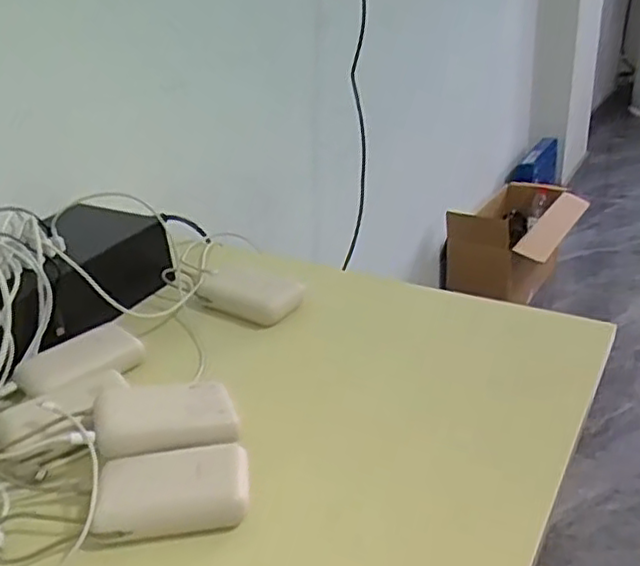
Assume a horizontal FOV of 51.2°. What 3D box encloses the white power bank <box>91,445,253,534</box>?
[{"bbox_3d":[-0.098,0.142,0.459,0.097,0.029,0.056,-5,28,0],"label":"white power bank"}]

